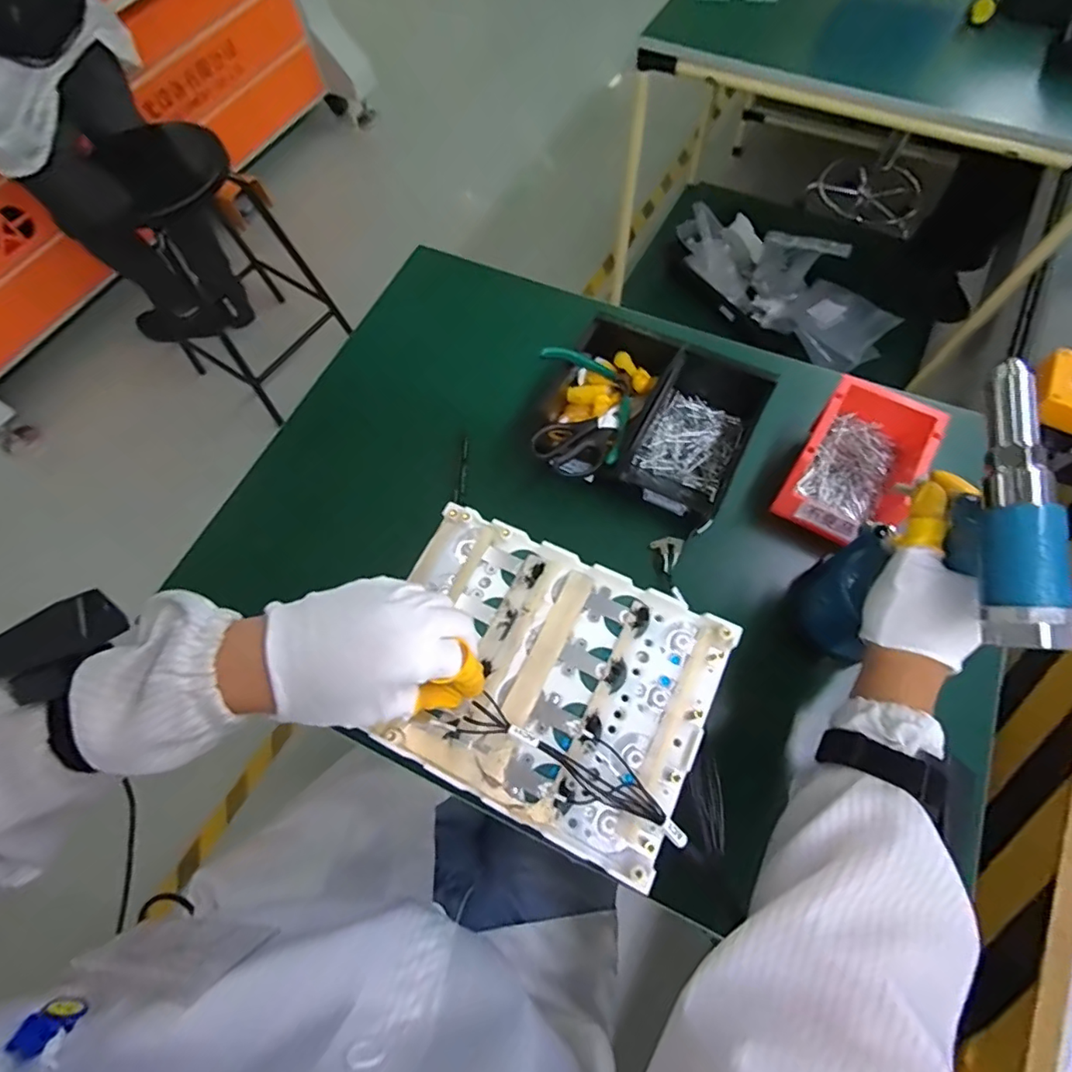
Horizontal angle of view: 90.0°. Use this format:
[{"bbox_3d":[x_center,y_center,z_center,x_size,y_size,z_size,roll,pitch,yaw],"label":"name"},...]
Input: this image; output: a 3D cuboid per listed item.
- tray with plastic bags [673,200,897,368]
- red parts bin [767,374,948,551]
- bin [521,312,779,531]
[{"bbox_3d":[0.655,-0.688,1.437,0.272,0.218,0.609,-36,70,-12],"label":"tray with plastic bags"},{"bbox_3d":[0.329,-0.073,0.550,0.112,0.057,0.167,32,72,15],"label":"red parts bin"},{"bbox_3d":[0.121,-0.126,0.588,0.215,0.076,0.211,26,71,13],"label":"bin"}]

